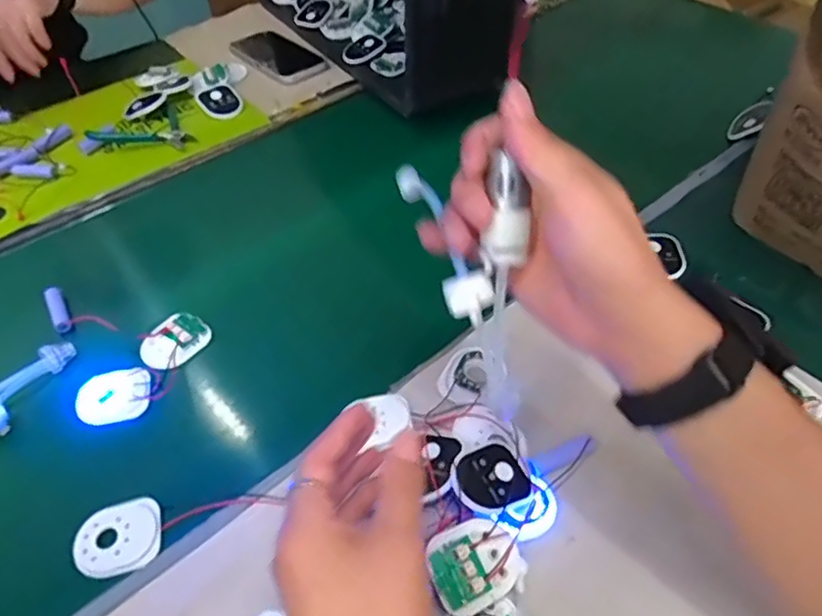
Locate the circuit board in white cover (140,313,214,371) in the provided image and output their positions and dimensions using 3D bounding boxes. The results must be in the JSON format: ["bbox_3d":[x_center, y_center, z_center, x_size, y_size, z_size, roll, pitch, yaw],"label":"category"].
[{"bbox_3d":[-0.205,0.028,0.538,0.046,0.008,0.059,32,56,25],"label":"circuit board in white cover"}]

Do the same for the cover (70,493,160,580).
[{"bbox_3d":[-0.201,0.155,0.421,0.056,0.004,0.050,-12,50,-10],"label":"cover"}]

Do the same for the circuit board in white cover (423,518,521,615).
[{"bbox_3d":[0.042,0.157,0.380,0.056,0.011,0.050,-13,72,-22],"label":"circuit board in white cover"}]

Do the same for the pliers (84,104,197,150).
[{"bbox_3d":[-0.324,-0.208,0.737,0.107,0.016,0.085,-25,53,-20],"label":"pliers"}]

